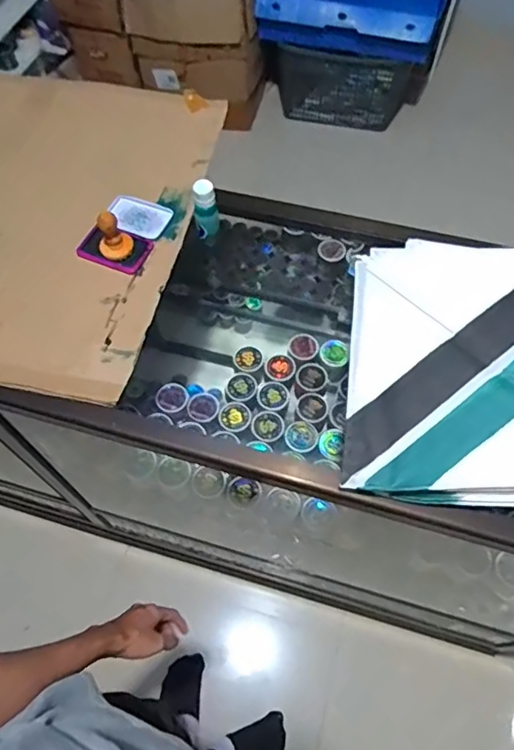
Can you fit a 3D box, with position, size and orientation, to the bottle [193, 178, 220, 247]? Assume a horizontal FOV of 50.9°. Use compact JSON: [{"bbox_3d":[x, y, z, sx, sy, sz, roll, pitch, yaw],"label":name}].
[{"bbox_3d":[-0.071,-0.233,0.770,0.031,0.091,0.028,3,62,2],"label":"bottle"}]

